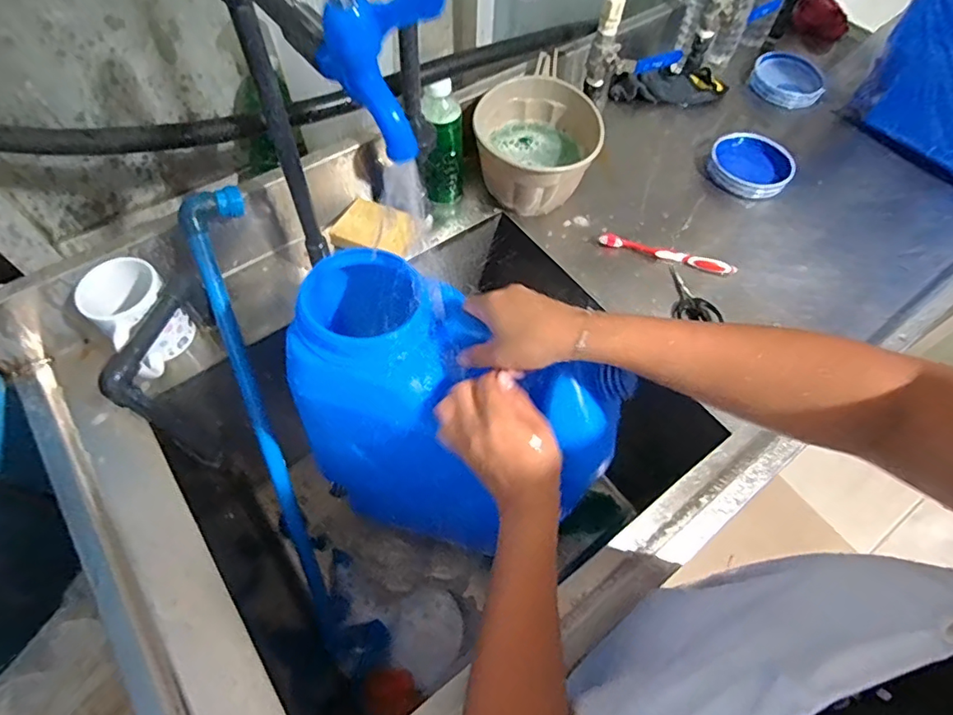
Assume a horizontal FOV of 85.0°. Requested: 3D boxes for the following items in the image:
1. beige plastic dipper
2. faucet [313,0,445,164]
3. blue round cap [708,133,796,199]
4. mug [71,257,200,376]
[{"bbox_3d":[0.088,-0.306,0.741,0.162,0.119,0.227,12,59,5],"label":"beige plastic dipper"},{"bbox_3d":[-0.053,-0.160,0.296,0.068,0.084,0.031,1,59,-2],"label":"faucet"},{"bbox_3d":[0.415,-0.291,0.789,0.116,0.029,0.115,1,59,-1],"label":"blue round cap"},{"bbox_3d":[-0.371,-0.044,0.578,0.095,0.095,0.083,38,65,19],"label":"mug"}]

